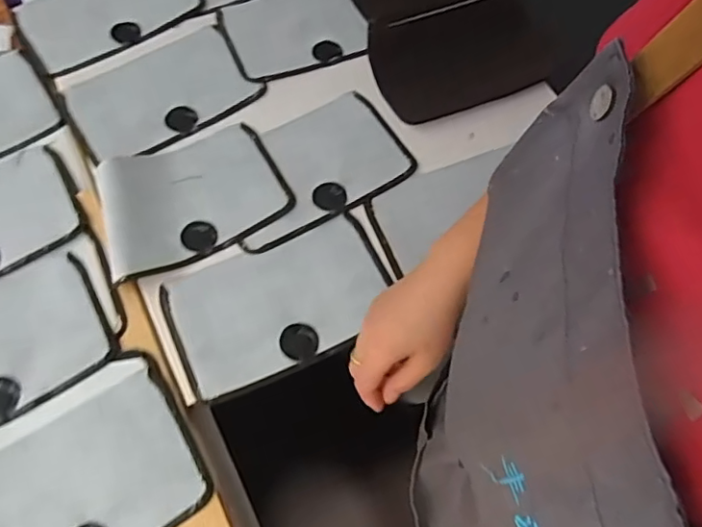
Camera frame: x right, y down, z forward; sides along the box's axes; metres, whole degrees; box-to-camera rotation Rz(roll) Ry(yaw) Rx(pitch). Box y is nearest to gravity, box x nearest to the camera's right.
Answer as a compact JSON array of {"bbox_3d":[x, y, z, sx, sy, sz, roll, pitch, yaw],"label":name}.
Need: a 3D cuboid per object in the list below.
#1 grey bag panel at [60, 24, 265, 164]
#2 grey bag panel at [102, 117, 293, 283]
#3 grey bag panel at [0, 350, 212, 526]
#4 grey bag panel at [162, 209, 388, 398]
[{"bbox_3d":[-0.230,-0.206,0.707,0.210,0.016,0.142,-31,70,-16],"label":"grey bag panel"},{"bbox_3d":[-0.175,-0.075,0.642,0.195,0.017,0.144,-23,68,-13],"label":"grey bag panel"},{"bbox_3d":[-0.254,0.196,0.521,0.217,0.009,0.161,-29,70,-15],"label":"grey bag panel"},{"bbox_3d":[-0.072,0.040,0.602,0.221,0.009,0.130,-22,68,-13],"label":"grey bag panel"}]

